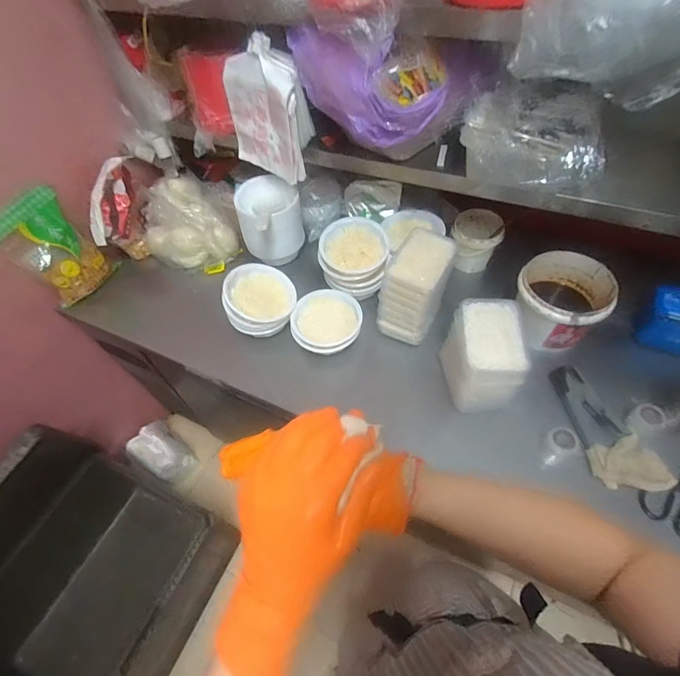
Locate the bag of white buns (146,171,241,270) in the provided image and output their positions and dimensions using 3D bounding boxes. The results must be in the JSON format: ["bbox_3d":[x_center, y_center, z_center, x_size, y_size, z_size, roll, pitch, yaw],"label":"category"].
[{"bbox_3d":[-0.457,-0.354,1.129,0.233,0.167,0.275,-25,57,-14],"label":"bag of white buns"}]

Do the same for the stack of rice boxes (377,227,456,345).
[{"bbox_3d":[0.176,-0.117,0.887,0.116,0.189,0.170,26,60,20],"label":"stack of rice boxes"}]

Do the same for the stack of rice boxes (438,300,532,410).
[{"bbox_3d":[0.286,0.035,0.779,0.130,0.149,0.175,5,55,7],"label":"stack of rice boxes"}]

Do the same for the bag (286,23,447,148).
[{"bbox_3d":[0.036,-0.505,0.755,0.318,0.158,0.123,34,61,3],"label":"bag"}]

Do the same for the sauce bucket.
[{"bbox_3d":[0.490,-0.083,0.871,0.171,0.132,0.193,-39,61,-22],"label":"sauce bucket"}]

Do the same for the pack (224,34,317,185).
[{"bbox_3d":[-0.167,-0.528,0.891,0.208,0.250,0.090,31,62,23],"label":"pack"}]

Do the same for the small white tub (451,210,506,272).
[{"bbox_3d":[0.367,-0.260,1.052,0.126,0.120,0.141,12,56,12],"label":"small white tub"}]

